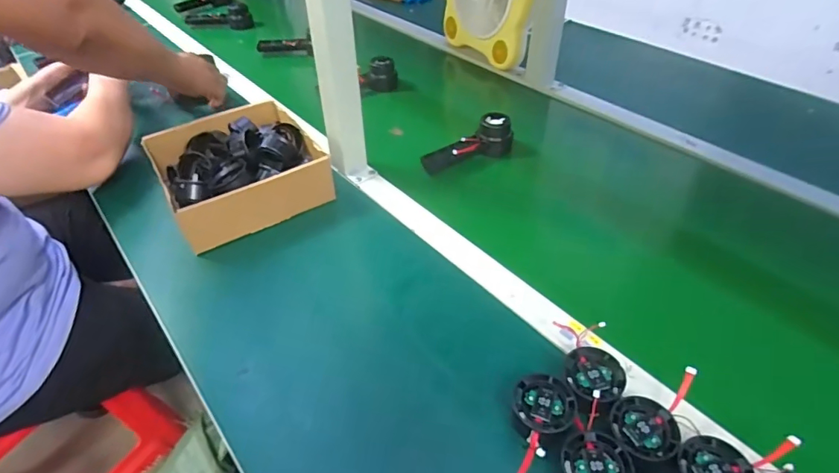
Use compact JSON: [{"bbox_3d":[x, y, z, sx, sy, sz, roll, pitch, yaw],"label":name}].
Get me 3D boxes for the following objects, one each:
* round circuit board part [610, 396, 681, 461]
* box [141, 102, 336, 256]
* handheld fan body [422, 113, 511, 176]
[{"bbox_3d":[0.185,0.156,0.401,0.050,0.010,0.049,-1,42,1],"label":"round circuit board part"},{"bbox_3d":[-0.250,-0.088,0.689,0.199,0.091,0.191,-24,47,-23],"label":"box"},{"bbox_3d":[0.075,-0.140,0.756,0.144,0.057,0.050,-23,47,-23],"label":"handheld fan body"}]

